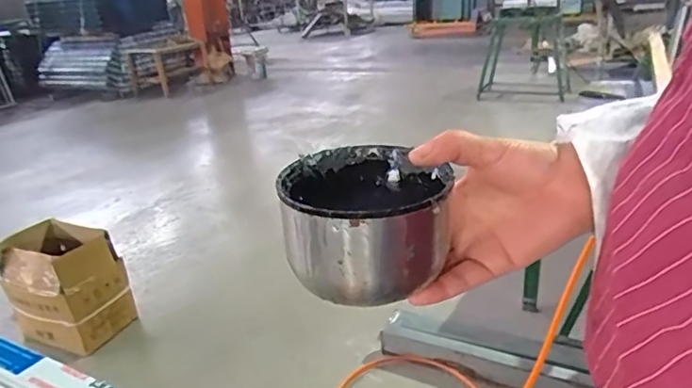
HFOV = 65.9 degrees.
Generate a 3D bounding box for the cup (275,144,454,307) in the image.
[{"bbox_3d":[0.012,0.013,0.322,0.093,0.057,0.098,-4,22,2],"label":"cup"}]

